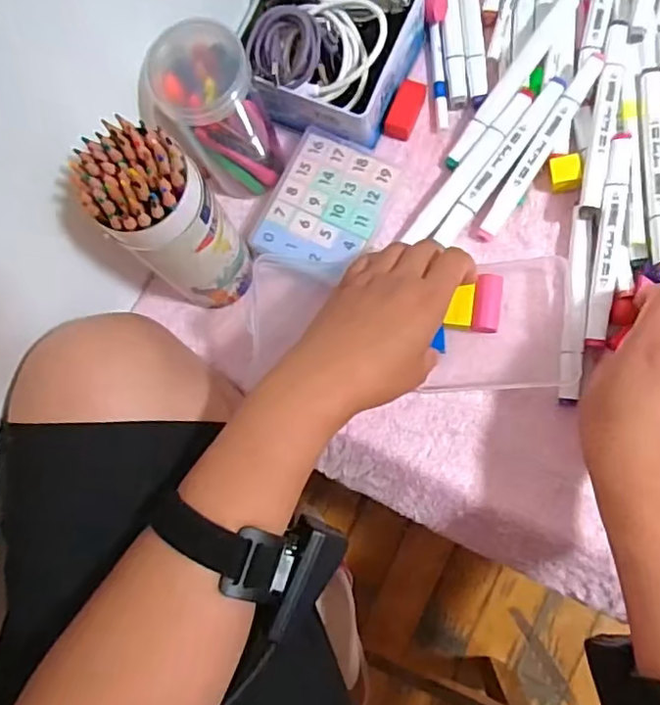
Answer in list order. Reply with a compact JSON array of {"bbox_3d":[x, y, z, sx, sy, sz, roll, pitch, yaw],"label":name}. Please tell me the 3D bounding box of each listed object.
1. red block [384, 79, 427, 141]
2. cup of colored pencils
[{"bbox_3d":[0.060,-0.194,0.475,0.021,0.017,0.045,24,85,7],"label":"red block"},{"bbox_3d":[-0.097,-0.081,0.386,0.057,0.161,0.066,-30,79,2],"label":"cup of colored pencils"}]

